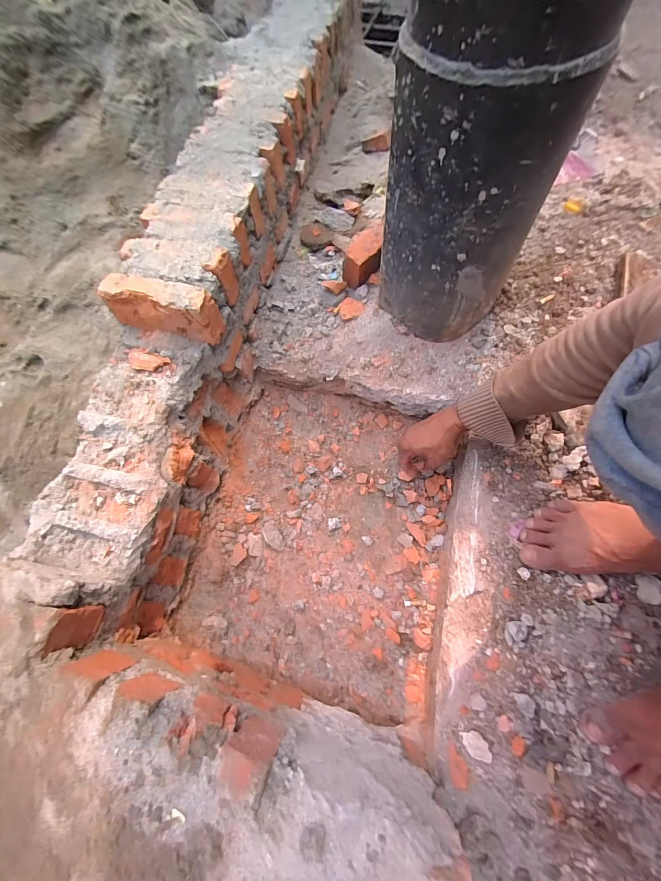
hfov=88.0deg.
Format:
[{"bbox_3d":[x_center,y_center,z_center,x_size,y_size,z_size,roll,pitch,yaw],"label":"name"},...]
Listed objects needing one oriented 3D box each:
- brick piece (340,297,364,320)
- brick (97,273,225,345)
[{"bbox_3d":[0.041,-0.252,0.651,0.044,0.014,0.039,-3,69,2],"label":"brick piece"},{"bbox_3d":[-0.244,-0.193,0.502,0.153,0.068,0.046,12,70,8],"label":"brick"}]

